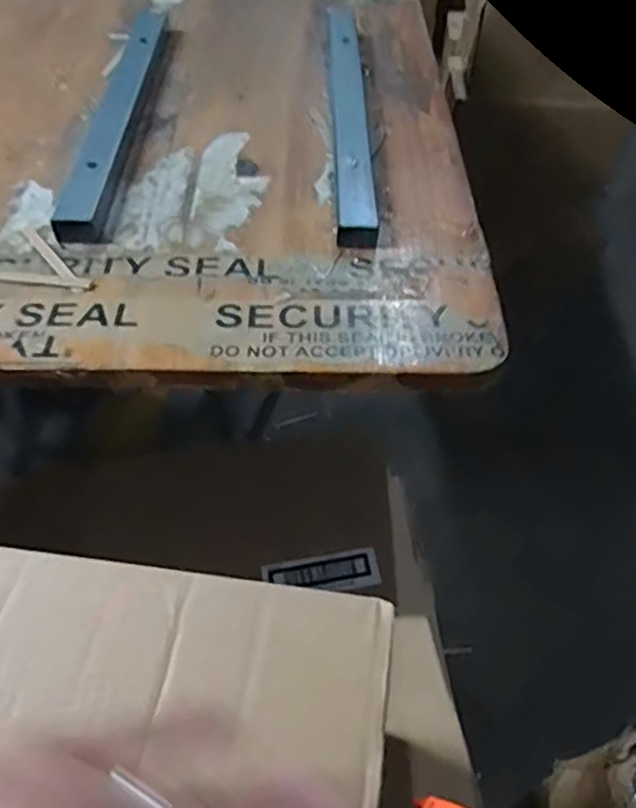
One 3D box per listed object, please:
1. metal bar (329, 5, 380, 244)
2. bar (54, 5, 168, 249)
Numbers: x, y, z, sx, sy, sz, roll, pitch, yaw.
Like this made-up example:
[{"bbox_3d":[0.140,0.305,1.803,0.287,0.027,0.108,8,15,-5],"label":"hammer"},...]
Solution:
[{"bbox_3d":[0.029,-0.286,0.620,0.029,0.022,0.423,0,50,0],"label":"metal bar"},{"bbox_3d":[-0.179,-0.292,0.618,0.034,0.028,0.426,-1,50,-1],"label":"bar"}]

